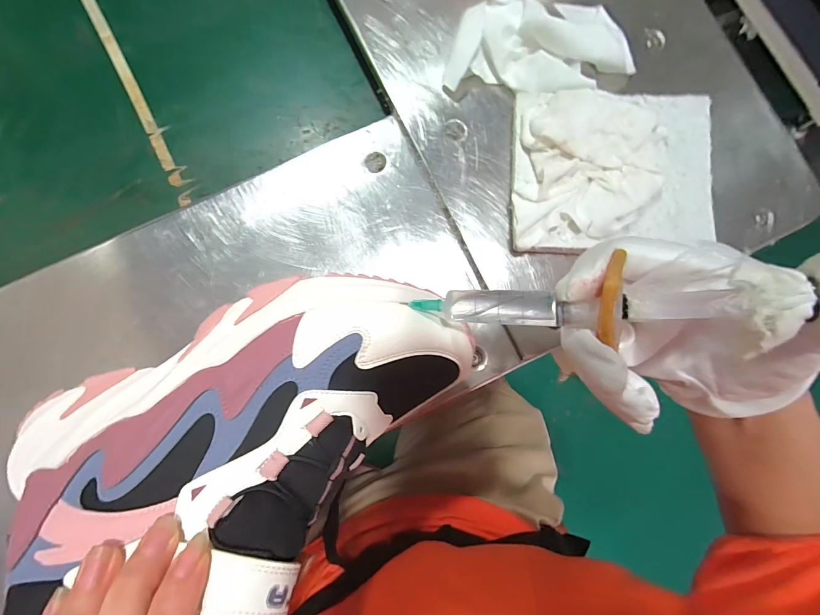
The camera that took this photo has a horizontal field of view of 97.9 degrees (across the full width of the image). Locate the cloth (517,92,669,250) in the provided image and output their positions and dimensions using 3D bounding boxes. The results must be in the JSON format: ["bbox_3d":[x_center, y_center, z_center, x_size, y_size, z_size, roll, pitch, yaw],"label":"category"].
[{"bbox_3d":[0.140,-0.106,0.275,0.108,0.019,0.119,6,83,0],"label":"cloth"}]

